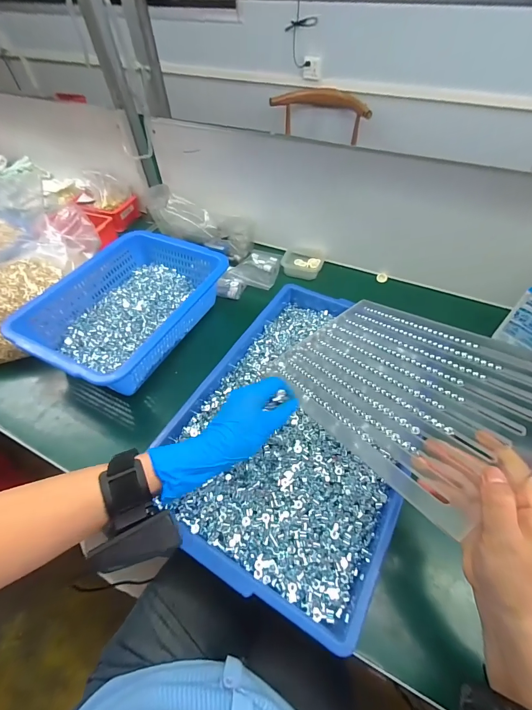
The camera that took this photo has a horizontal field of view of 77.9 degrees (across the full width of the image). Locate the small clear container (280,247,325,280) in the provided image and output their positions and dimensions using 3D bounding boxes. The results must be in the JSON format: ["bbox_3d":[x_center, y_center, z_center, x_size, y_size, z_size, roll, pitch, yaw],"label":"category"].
[{"bbox_3d":[0.075,-0.190,0.677,0.082,0.028,0.071,15,54,13],"label":"small clear container"}]

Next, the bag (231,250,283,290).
[{"bbox_3d":[-0.012,-0.182,0.680,0.083,0.021,0.107,17,54,15],"label":"bag"}]

